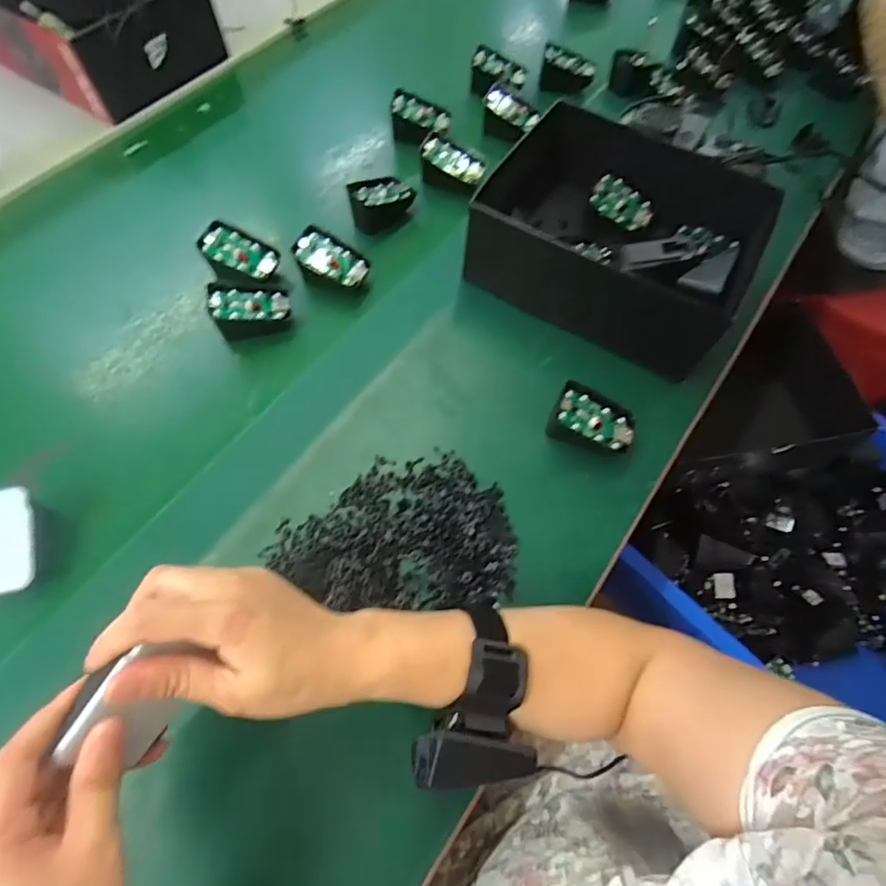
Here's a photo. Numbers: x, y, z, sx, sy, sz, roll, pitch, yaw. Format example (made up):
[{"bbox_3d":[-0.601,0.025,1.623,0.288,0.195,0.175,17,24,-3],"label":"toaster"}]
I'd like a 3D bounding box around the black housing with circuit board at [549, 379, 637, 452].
[{"bbox_3d":[0.124,-0.018,0.445,0.070,0.036,0.049,16,63,7],"label":"black housing with circuit board"}]

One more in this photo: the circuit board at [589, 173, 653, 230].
[{"bbox_3d":[0.181,-0.242,0.540,0.066,0.034,0.009,24,19,-13],"label":"circuit board"}]

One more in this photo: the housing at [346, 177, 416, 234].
[{"bbox_3d":[-0.065,-0.247,0.549,0.069,0.047,0.034,-34,69,-17],"label":"housing"}]

